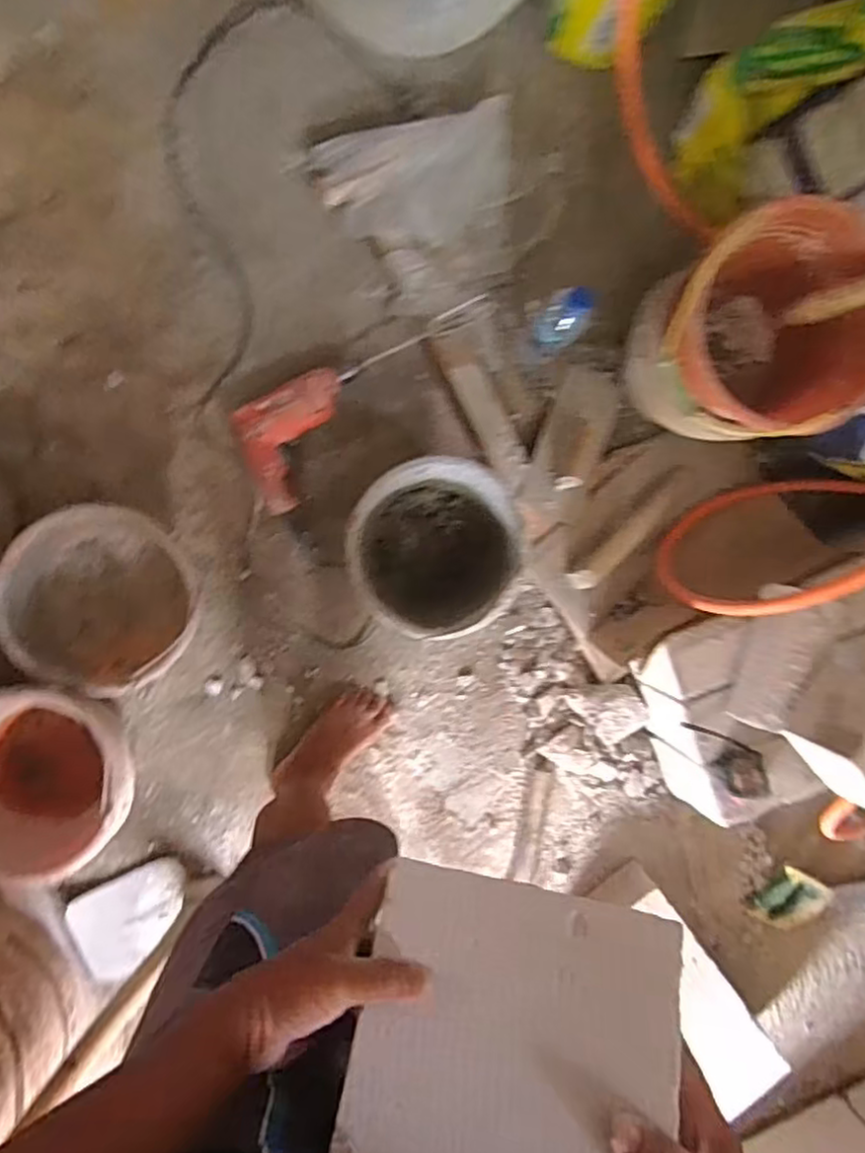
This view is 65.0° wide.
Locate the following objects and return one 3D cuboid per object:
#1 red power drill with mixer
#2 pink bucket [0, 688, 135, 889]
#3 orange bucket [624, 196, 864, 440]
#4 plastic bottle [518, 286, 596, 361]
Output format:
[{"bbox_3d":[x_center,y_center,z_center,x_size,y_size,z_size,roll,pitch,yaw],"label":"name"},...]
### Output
[{"bbox_3d":[-0.112,-0.300,1.067,0.463,0.059,0.165,-40,98,-5],"label":"red power drill with mixer"},{"bbox_3d":[-0.546,0.294,0.971,0.255,0.186,0.295,-6,94,-9],"label":"pink bucket"},{"bbox_3d":[0.433,-0.315,0.929,0.289,0.238,0.255,-16,96,-7],"label":"orange bucket"},{"bbox_3d":[0.175,-0.373,1.036,0.063,0.192,0.080,-45,98,-4],"label":"plastic bottle"}]

